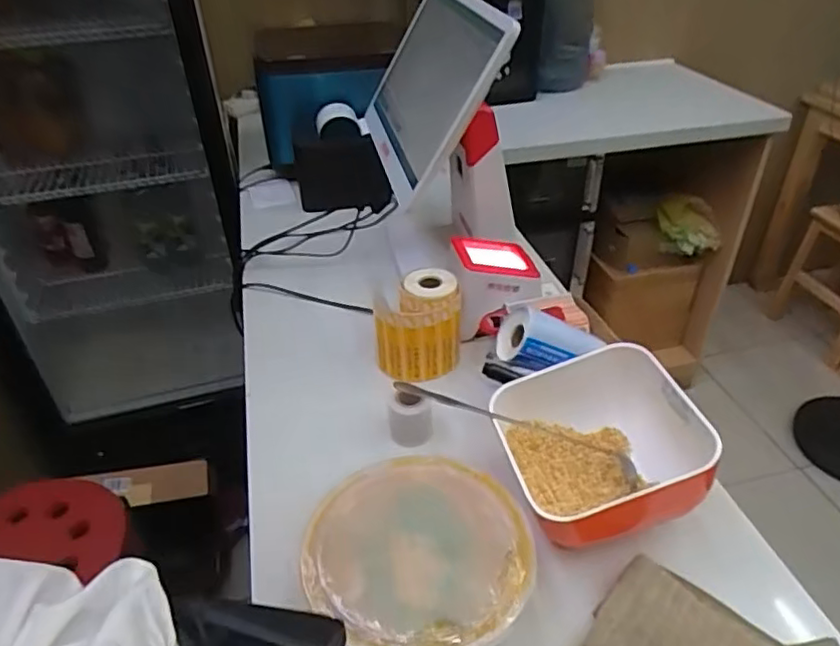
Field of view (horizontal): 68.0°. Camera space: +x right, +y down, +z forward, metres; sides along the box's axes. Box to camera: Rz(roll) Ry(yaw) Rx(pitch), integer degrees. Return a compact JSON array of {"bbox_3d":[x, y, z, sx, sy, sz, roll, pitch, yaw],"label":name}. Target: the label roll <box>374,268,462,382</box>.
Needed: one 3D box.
[{"bbox_3d":[0.004,0.004,0.762,0.084,0.108,0.090,-1,36,1],"label":"label roll"}]

